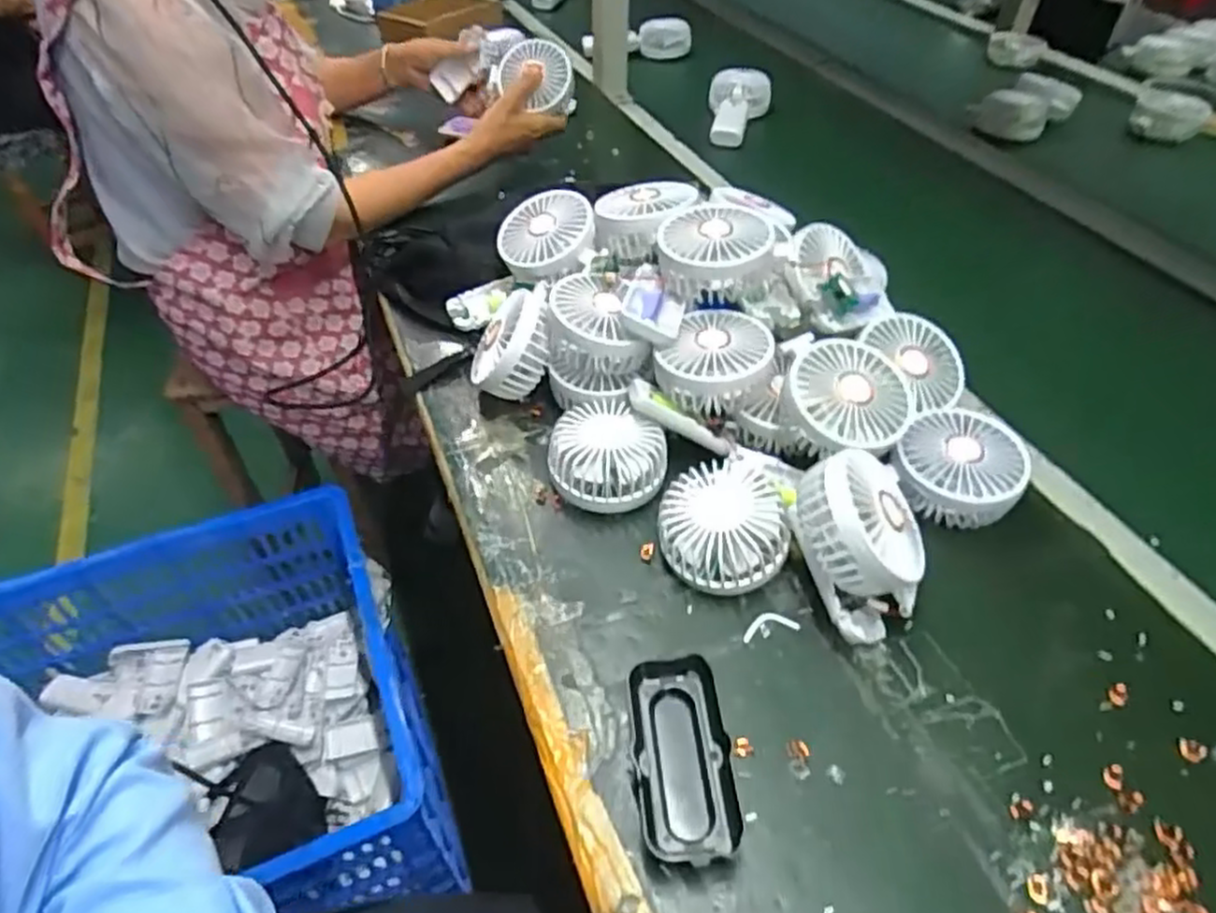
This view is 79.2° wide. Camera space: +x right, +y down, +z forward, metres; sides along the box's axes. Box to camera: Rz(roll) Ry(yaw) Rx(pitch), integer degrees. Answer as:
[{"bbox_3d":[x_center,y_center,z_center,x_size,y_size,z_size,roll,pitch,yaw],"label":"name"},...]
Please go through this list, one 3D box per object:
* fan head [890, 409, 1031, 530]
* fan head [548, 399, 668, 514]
[{"bbox_3d":[0.257,0.010,0.536,0.084,0.051,0.093,31,54,27],"label":"fan head"},{"bbox_3d":[-0.001,0.002,0.554,0.087,0.049,0.083,0,46,0],"label":"fan head"}]

